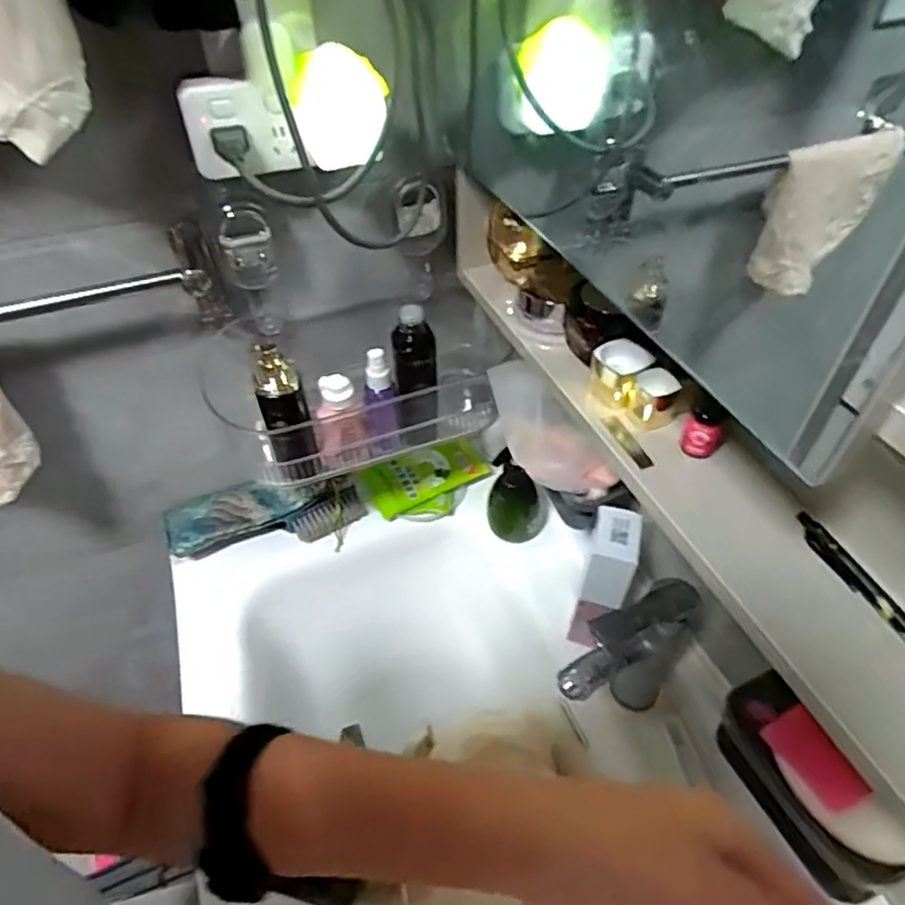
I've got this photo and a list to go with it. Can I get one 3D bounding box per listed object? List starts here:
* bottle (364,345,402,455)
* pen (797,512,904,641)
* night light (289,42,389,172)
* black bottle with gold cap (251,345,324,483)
[{"bbox_3d":[-0.070,-0.043,0.588,0.030,0.121,0.024,-9,46,-7],"label":"bottle"},{"bbox_3d":[0.249,0.090,0.349,0.011,0.015,0.139,-14,47,-11],"label":"pen"},{"bbox_3d":[-0.083,-0.256,0.456,0.069,0.079,0.028,-9,46,-7],"label":"night light"},{"bbox_3d":[-0.153,-0.032,0.562,0.041,0.141,0.032,-17,47,-14],"label":"black bottle with gold cap"}]

